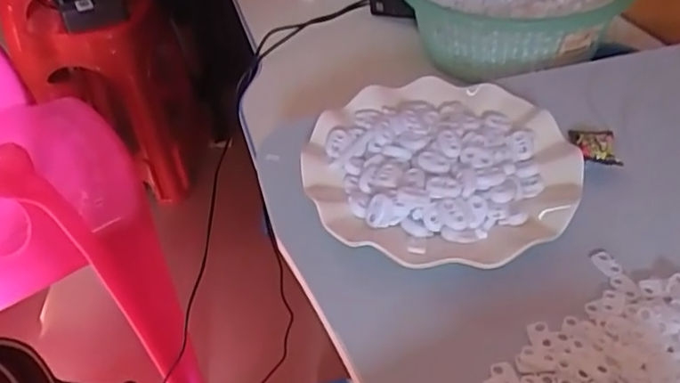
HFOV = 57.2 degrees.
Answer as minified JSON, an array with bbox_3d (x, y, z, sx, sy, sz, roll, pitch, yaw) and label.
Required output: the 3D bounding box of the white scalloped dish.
[{"bbox_3d":[0.066,-0.021,0.418,0.173,0.031,0.175,-3,40,2],"label":"white scalloped dish"}]

